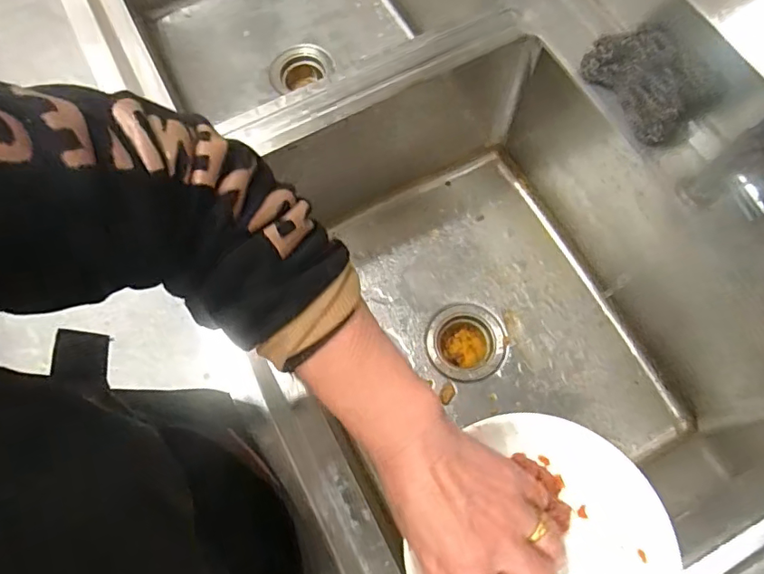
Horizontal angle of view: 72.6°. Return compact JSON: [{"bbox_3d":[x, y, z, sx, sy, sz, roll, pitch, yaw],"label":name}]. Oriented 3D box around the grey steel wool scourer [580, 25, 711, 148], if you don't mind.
[{"bbox_3d":[0.279,-0.218,0.550,0.073,0.056,0.135,-33,74,-10],"label":"grey steel wool scourer"}]

